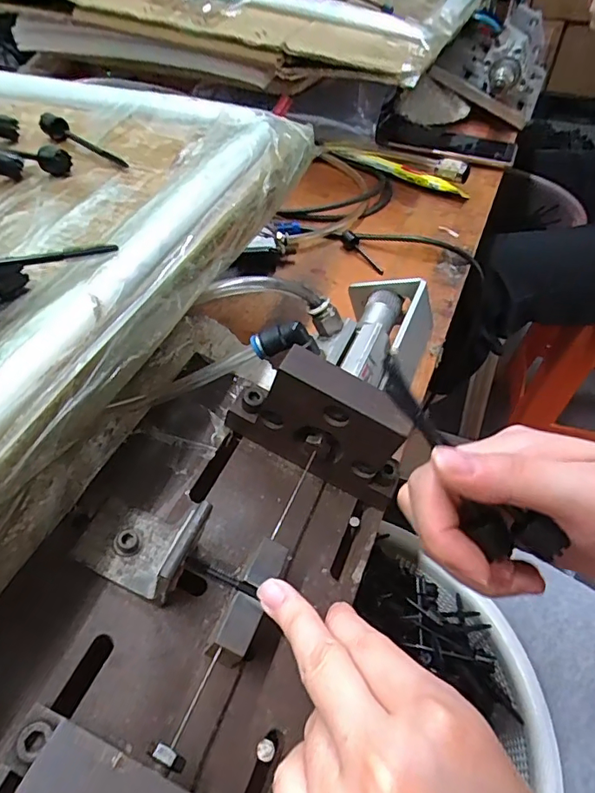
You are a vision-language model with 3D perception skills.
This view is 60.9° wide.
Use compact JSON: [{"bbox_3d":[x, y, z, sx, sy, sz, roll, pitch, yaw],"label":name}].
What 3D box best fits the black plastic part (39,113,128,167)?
[{"bbox_3d":[-0.142,-0.169,0.334,0.080,0.014,0.012,34,55,24],"label":"black plastic part"}]

